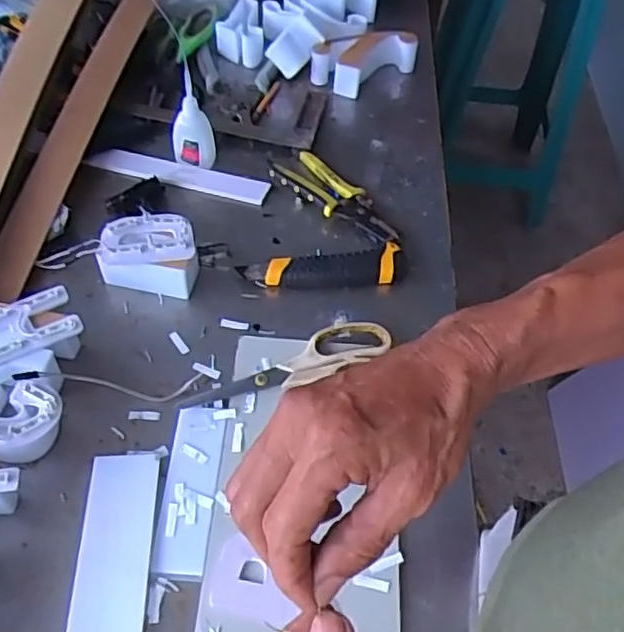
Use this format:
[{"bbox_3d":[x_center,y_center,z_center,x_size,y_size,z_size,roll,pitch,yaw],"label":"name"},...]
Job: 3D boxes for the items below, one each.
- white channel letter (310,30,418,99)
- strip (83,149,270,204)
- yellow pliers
[{"bbox_3d":[0.066,-0.331,0.825,0.138,0.051,0.065,-33,62,-25],"label":"white channel letter"},{"bbox_3d":[-0.145,-0.154,0.705,0.194,0.007,0.031,11,54,5],"label":"strip"},{"bbox_3d":[0.025,-0.129,0.691,0.156,0.018,0.056,35,59,21],"label":"yellow pliers"}]

